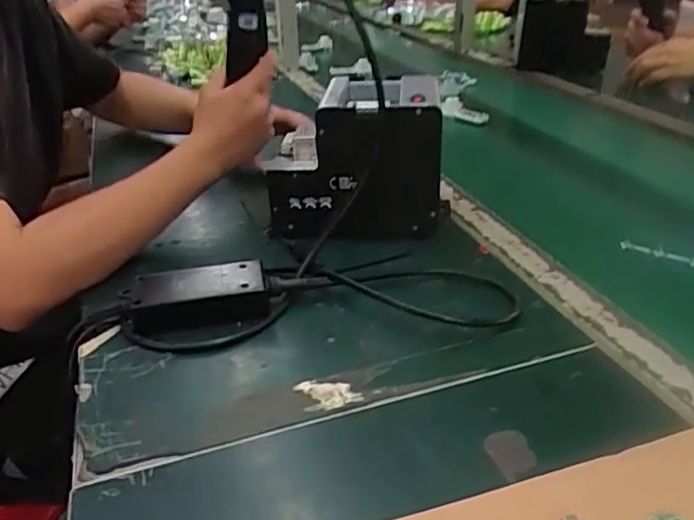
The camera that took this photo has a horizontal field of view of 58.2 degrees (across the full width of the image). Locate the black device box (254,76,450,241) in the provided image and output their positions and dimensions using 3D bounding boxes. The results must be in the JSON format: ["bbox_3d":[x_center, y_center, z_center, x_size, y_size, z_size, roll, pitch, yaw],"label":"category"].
[{"bbox_3d":[0.015,-0.111,0.681,0.182,0.142,0.132,4,30,12],"label":"black device box"}]

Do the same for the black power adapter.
[{"bbox_3d":[-0.129,0.033,0.548,0.121,0.039,0.060,-7,29,-6],"label":"black power adapter"}]

